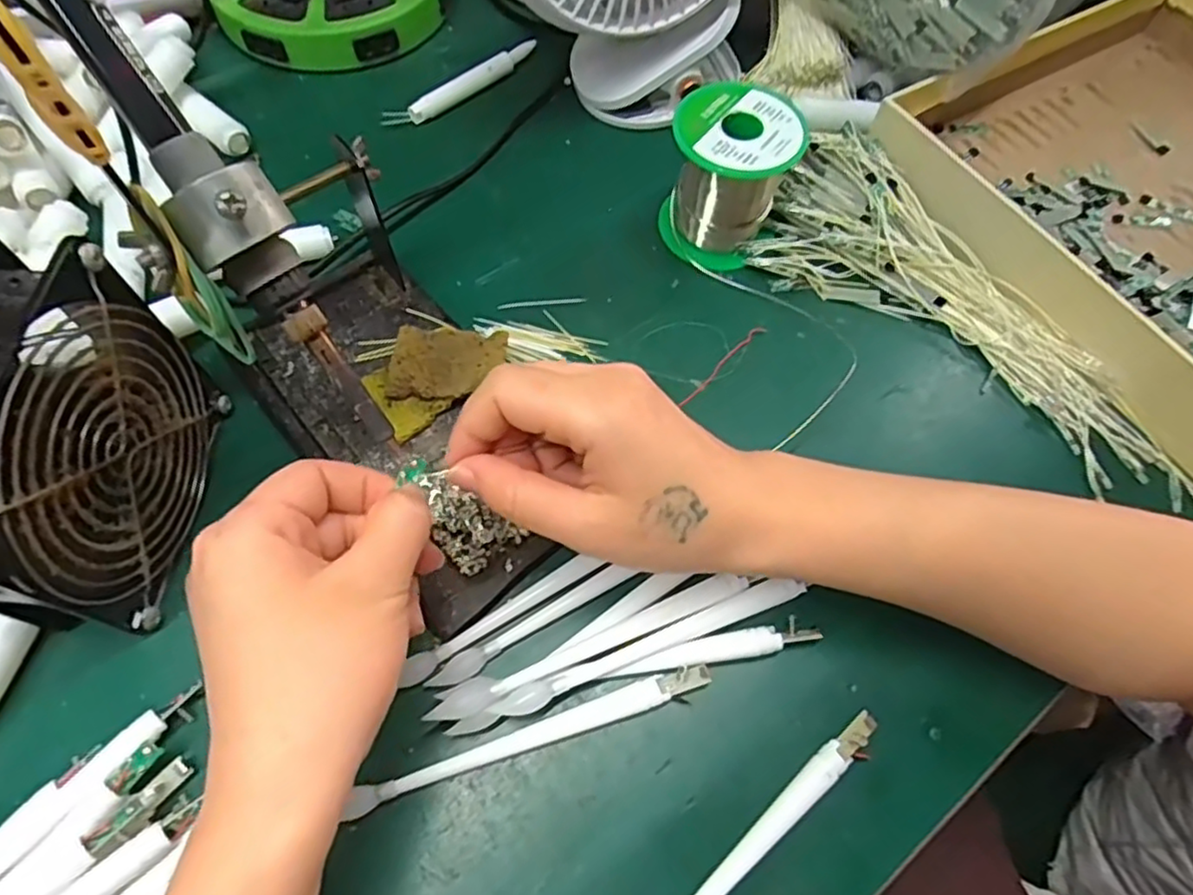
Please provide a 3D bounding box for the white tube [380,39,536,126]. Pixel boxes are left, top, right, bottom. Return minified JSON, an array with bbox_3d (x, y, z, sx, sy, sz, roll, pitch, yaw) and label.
[{"bbox_3d":[-0.089,-0.241,0.452,0.119,0.013,0.010,-40,72,-21],"label":"white tube"}]

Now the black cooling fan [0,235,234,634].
[{"bbox_3d":[-0.207,0.003,0.265,0.048,0.111,0.129,3,63,0],"label":"black cooling fan"}]

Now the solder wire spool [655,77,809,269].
[{"bbox_3d":[0.075,-0.152,0.377,0.067,0.063,0.071,0,63,-1],"label":"solder wire spool"}]

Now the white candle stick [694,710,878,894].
[{"bbox_3d":[0.052,0.159,0.258,0.159,0.009,0.013,-35,70,-19],"label":"white candle stick"}]

